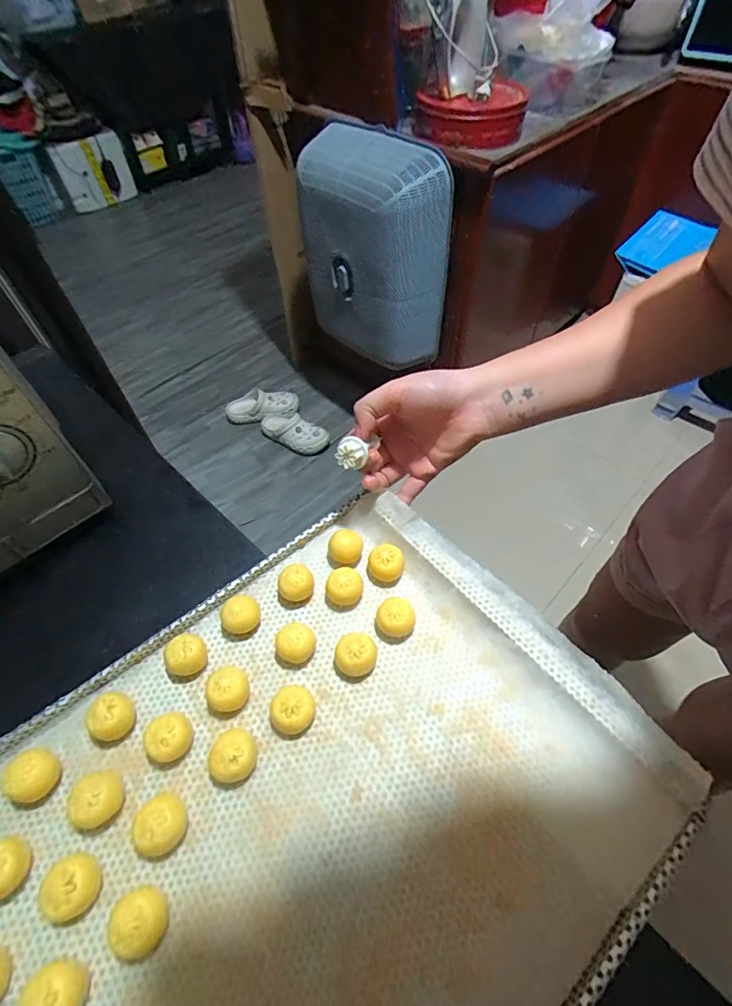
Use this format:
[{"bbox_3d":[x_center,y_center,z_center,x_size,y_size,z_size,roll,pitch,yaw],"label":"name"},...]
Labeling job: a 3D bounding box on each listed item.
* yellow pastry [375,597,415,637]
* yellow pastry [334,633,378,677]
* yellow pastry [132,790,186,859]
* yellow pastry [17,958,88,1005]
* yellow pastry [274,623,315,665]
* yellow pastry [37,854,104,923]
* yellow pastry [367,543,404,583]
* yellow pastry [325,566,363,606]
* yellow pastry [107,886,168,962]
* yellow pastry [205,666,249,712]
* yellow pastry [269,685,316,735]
[{"bbox_3d":[0.022,0.085,0.335,0.026,0.025,0.024,0,53,0],"label":"yellow pastry"},{"bbox_3d":[-0.007,0.107,0.320,0.028,0.024,0.024,-10,53,-8],"label":"yellow pastry"},{"bbox_3d":[-0.116,0.186,0.265,0.027,0.025,0.028,0,53,0],"label":"yellow pastry"},{"bbox_3d":[-0.149,0.241,0.224,0.025,0.024,0.027,-10,53,-8],"label":"yellow pastry"},{"bbox_3d":[-0.049,0.101,0.326,0.027,0.023,0.024,-17,55,-13],"label":"yellow pastry"},{"bbox_3d":[-0.159,0.209,0.250,0.026,0.022,0.025,-21,55,-15],"label":"yellow pastry"},{"bbox_3d":[0.016,0.049,0.362,0.027,0.023,0.024,-6,53,-5],"label":"yellow pastry"},{"bbox_3d":[-0.016,0.065,0.351,0.026,0.024,0.023,-19,55,-14],"label":"yellow pastry"},{"bbox_3d":[-0.117,0.219,0.240,0.025,0.026,0.023,0,53,0],"label":"yellow pastry"},{"bbox_3d":[-0.091,0.126,0.308,0.023,0.026,0.027,31,58,21],"label":"yellow pastry"},{"bbox_3d":[-0.047,0.136,0.300,0.027,0.023,0.026,0,53,0],"label":"yellow pastry"}]

